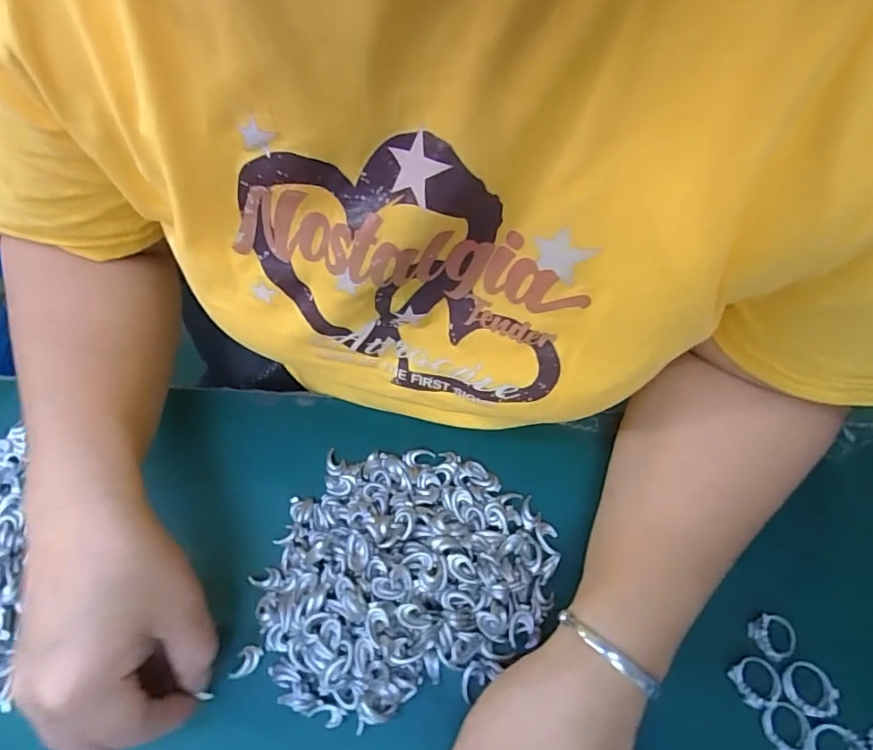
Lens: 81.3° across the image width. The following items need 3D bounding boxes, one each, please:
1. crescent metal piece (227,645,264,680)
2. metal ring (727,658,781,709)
[{"bbox_3d":[-0.105,0.158,0.280,0.013,0.004,0.017,10,59,9],"label":"crescent metal piece"},{"bbox_3d":[0.165,0.156,0.259,0.023,0.007,0.021,-1,64,3],"label":"metal ring"}]

